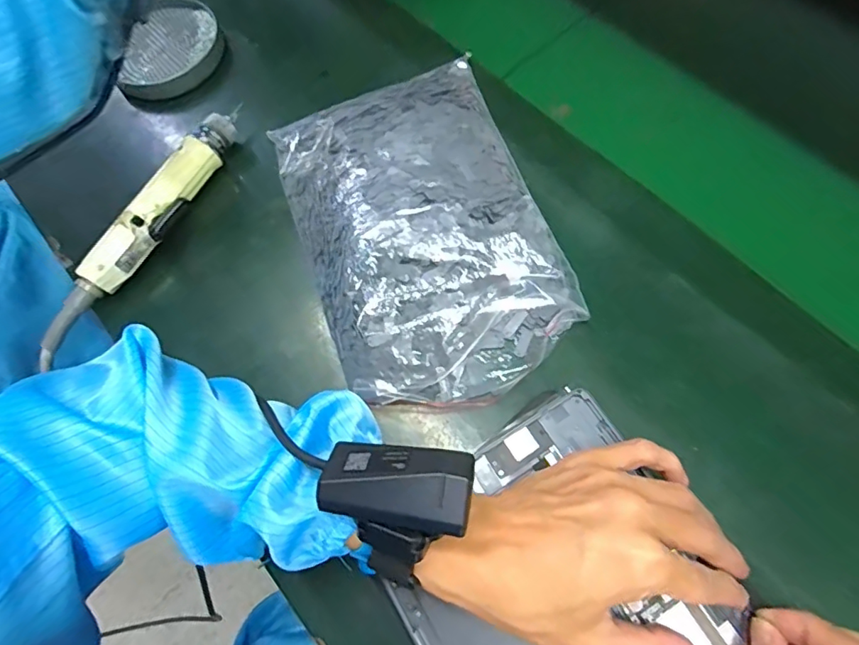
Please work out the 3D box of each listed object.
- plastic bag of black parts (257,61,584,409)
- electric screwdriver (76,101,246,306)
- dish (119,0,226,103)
[{"bbox_3d":[-0.005,-0.077,0.400,0.177,0.030,0.275,-19,68,-5],"label":"plastic bag of black parts"},{"bbox_3d":[-0.213,-0.098,0.431,0.036,0.032,0.187,23,71,11],"label":"electric screwdriver"},{"bbox_3d":[-0.251,-0.268,0.510,0.099,0.023,0.106,-1,68,2],"label":"dish"}]

